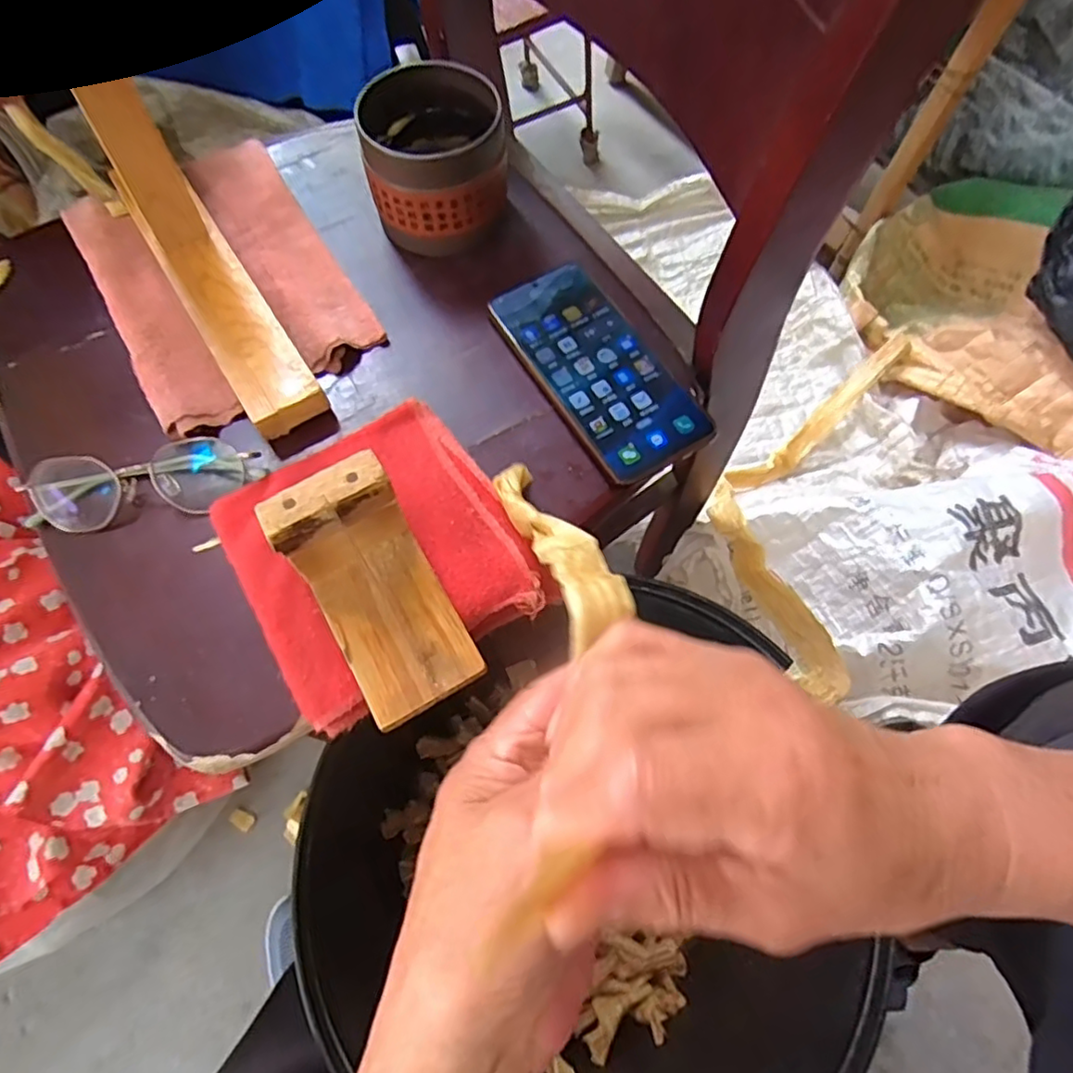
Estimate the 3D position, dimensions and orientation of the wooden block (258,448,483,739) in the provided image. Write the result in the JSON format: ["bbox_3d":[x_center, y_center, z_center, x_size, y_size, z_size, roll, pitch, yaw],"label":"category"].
[{"bbox_3d":[-0.078,0.028,0.309,0.061,0.070,0.108,-28,71,-10],"label":"wooden block"}]

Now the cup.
[{"bbox_3d":[-0.070,-0.259,0.439,0.094,0.076,0.102,0,68,0],"label":"cup"}]

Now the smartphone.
[{"bbox_3d":[0.040,-0.110,0.413,0.077,0.008,0.159,-31,71,-11],"label":"smartphone"}]

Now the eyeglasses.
[{"bbox_3d":[-0.234,-0.031,0.376,0.135,0.028,0.044,-16,69,-6],"label":"eyeglasses"}]

